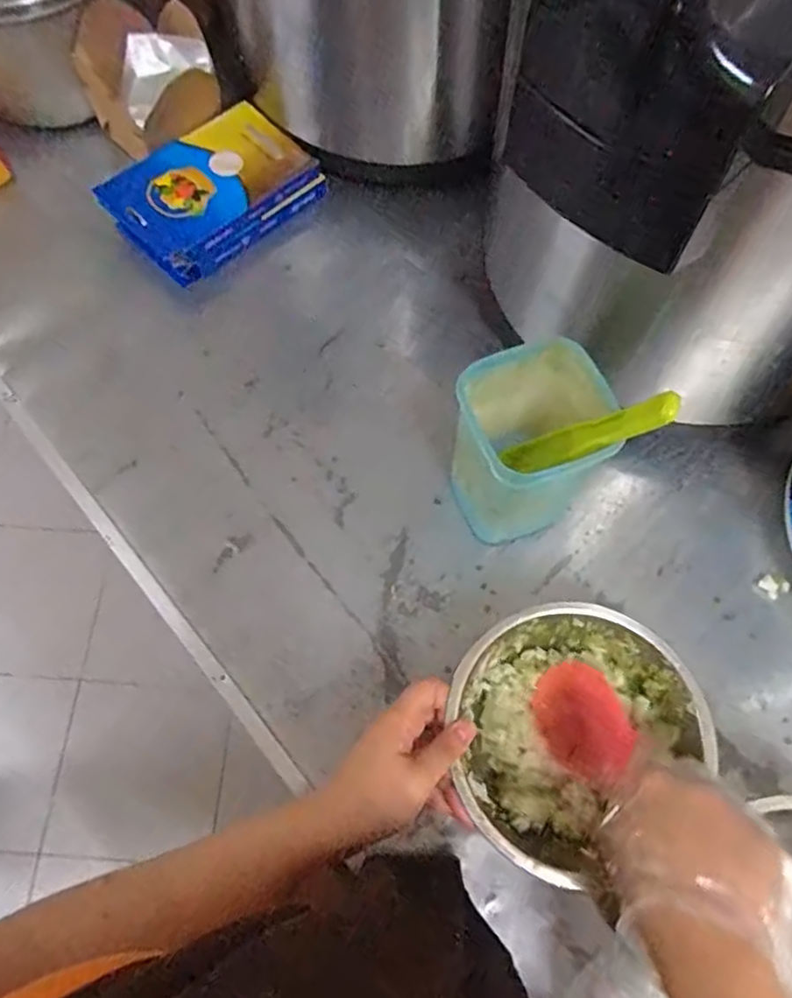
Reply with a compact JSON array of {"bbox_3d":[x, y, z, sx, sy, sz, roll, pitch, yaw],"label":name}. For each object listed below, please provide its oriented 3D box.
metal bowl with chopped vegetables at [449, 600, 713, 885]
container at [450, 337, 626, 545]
[{"bbox_3d":[0.115,0.160,0.456,0.168,0.069,0.151,-36,72,-13],"label":"metal bowl with chopped vegetables"},{"bbox_3d":[0.104,-0.038,0.503,0.108,0.147,0.101,-14,68,-5],"label":"container"}]

